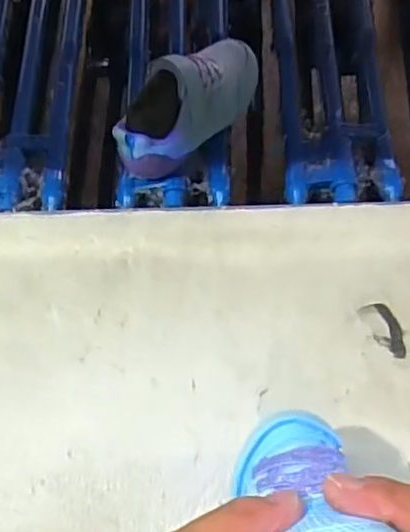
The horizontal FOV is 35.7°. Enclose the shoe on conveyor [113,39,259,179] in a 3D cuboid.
[{"bbox_3d":[-0.008,-0.132,0.520,0.055,0.076,0.149,31,71,16],"label":"shoe on conveyor"}]

